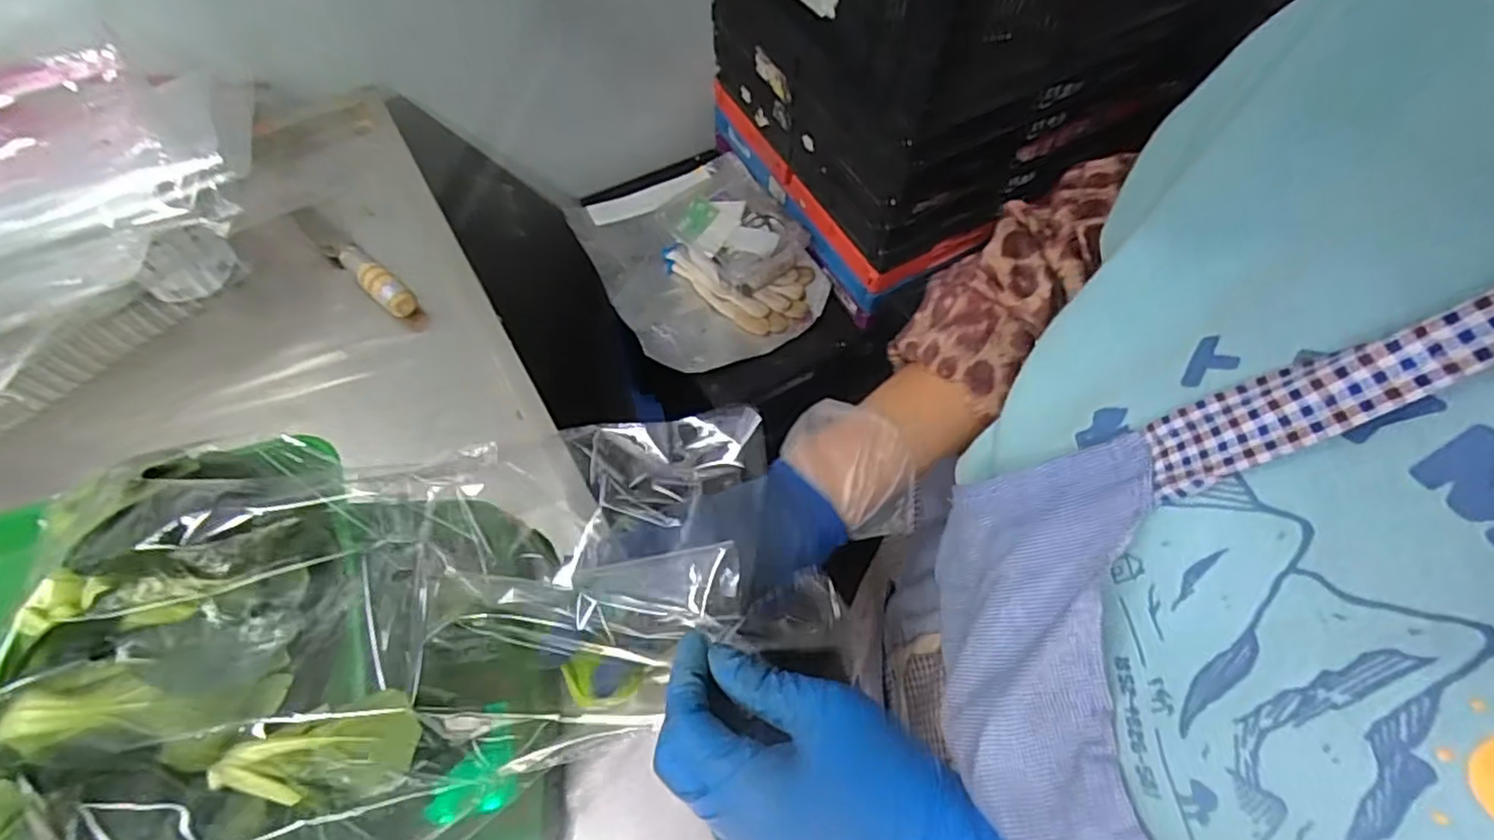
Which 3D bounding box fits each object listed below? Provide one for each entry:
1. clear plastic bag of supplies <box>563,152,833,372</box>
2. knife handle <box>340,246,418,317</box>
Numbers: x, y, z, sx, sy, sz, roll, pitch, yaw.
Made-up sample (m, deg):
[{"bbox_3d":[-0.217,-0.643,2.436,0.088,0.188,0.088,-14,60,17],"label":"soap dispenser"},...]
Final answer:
[{"bbox_3d":[-0.062,-0.221,0.908,0.279,0.090,0.325,-23,65,-13],"label":"clear plastic bag of supplies"},{"bbox_3d":[-0.320,-0.119,0.594,0.093,0.024,0.023,37,68,16],"label":"knife handle"}]

